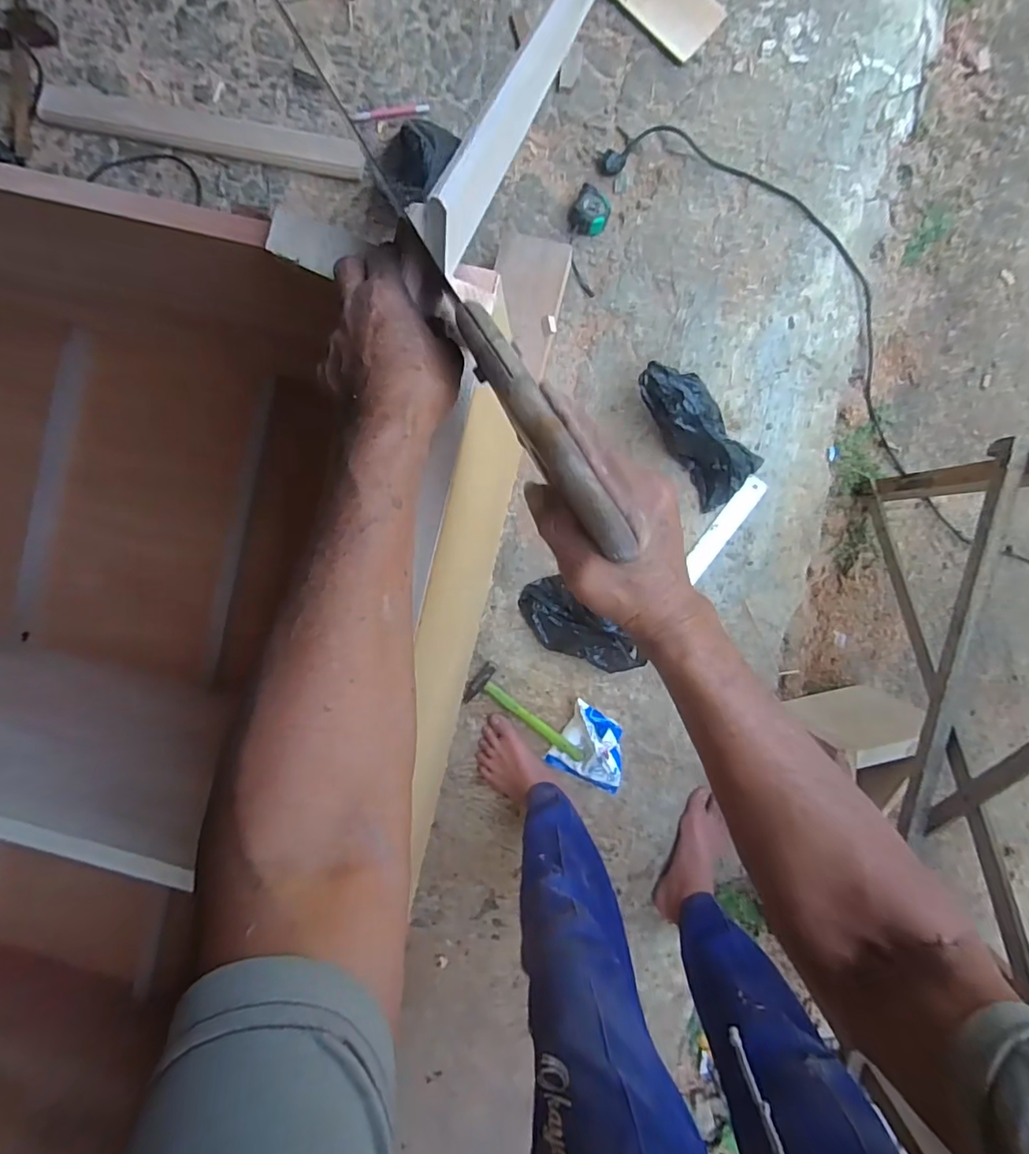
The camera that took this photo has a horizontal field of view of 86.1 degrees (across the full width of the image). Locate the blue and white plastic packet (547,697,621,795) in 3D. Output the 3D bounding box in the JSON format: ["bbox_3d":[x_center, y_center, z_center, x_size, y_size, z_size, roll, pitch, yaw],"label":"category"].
[{"bbox_3d":[0.149,0.319,1.006,0.139,0.042,0.133,28,94,1],"label":"blue and white plastic packet"}]

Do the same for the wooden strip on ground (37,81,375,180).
[{"bbox_3d":[-0.574,-0.822,1.015,0.603,0.016,0.072,11,94,2],"label":"wooden strip on ground"}]

